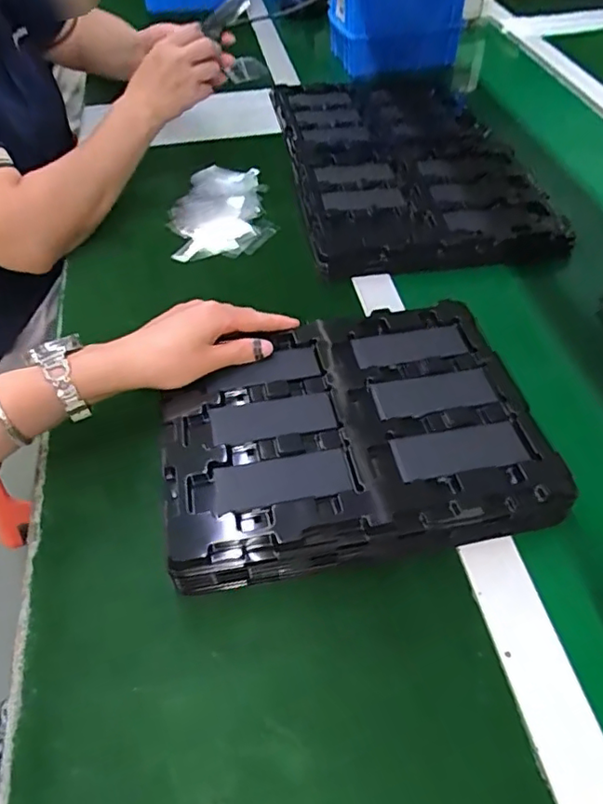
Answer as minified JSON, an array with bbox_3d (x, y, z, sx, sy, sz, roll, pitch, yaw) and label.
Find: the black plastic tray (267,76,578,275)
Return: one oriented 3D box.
[{"bbox_3d":[0.126,-0.337,0.764,0.279,0.027,0.499,-5,51,-3],"label":"black plastic tray"}]

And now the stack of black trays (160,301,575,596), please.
[{"bbox_3d":[0.033,0.015,0.447,0.270,0.036,0.214,-10,50,-5],"label":"stack of black trays"}]

